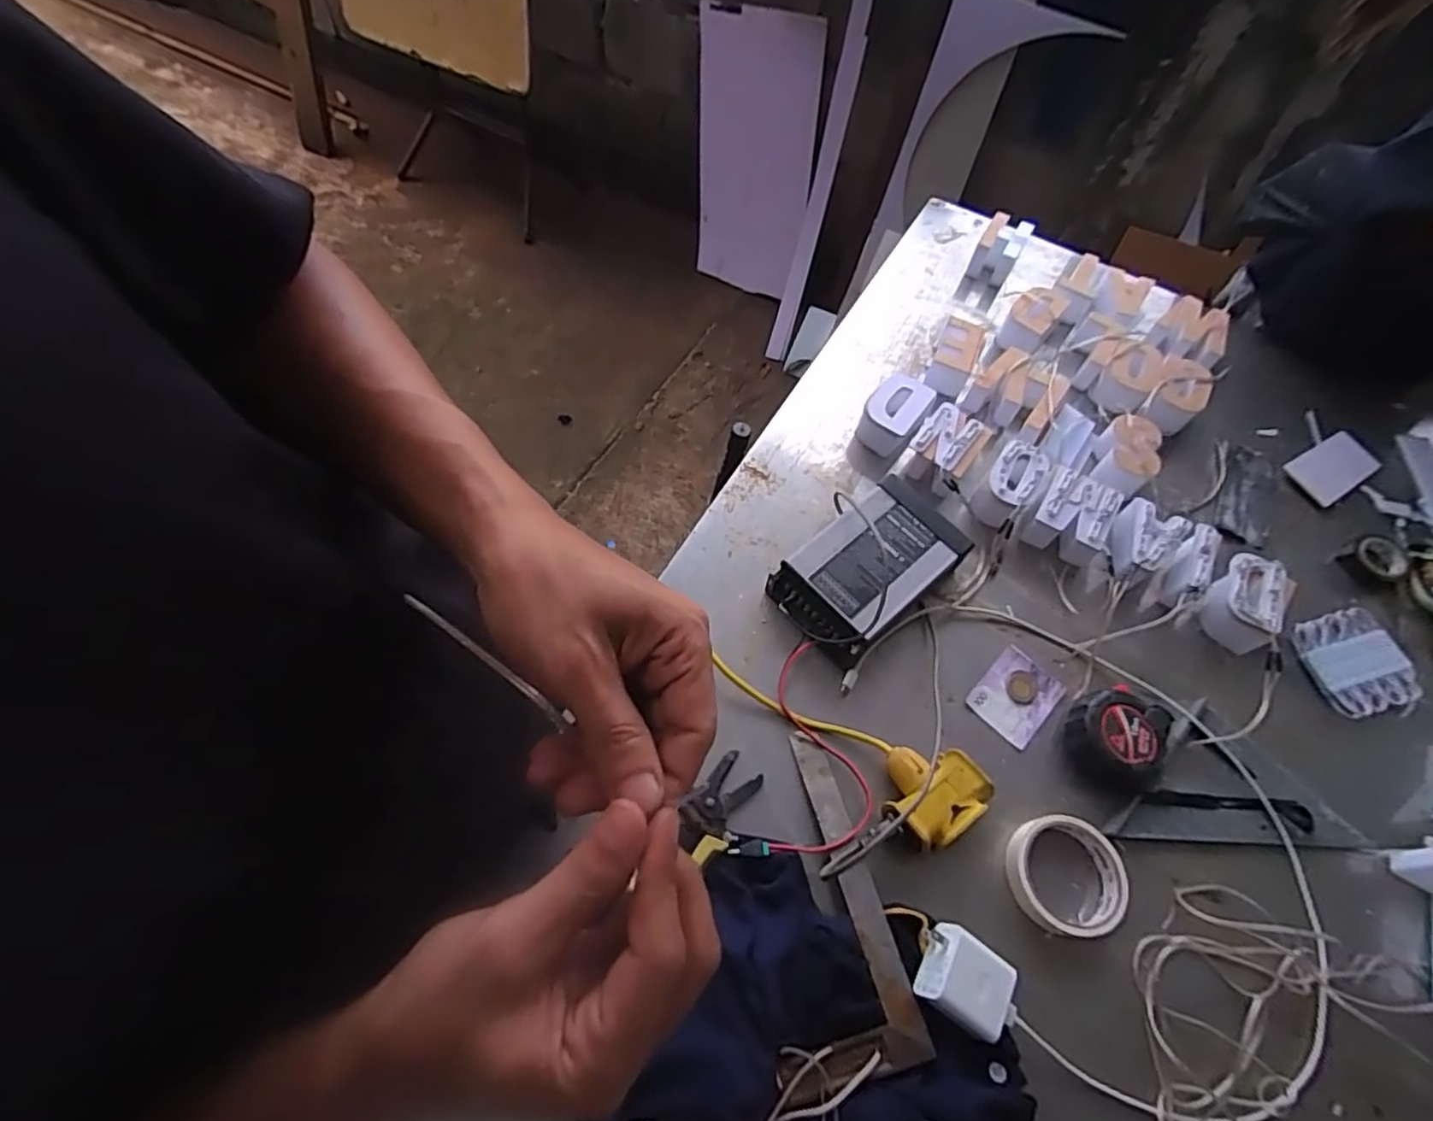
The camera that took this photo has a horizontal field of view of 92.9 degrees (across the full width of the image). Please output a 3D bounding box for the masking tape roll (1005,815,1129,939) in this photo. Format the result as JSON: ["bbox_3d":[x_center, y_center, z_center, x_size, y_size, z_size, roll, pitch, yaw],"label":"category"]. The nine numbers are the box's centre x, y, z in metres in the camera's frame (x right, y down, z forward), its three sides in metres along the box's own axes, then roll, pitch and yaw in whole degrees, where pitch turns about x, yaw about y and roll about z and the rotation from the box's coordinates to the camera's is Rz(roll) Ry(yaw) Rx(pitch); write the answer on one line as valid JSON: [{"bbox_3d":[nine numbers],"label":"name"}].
[{"bbox_3d":[0.290,0.259,0.562,0.097,0.017,0.090,1,63,-3],"label":"masking tape roll"}]

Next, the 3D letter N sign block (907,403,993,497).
[{"bbox_3d":[0.250,-0.122,0.748,0.065,0.041,0.095,34,66,14],"label":"3D letter N sign block"}]

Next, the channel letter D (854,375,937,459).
[{"bbox_3d":[0.200,-0.165,0.771,0.061,0.042,0.091,31,65,12],"label":"channel letter D"}]

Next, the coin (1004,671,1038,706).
[{"bbox_3d":[0.295,0.123,0.656,0.030,0.004,0.035,38,67,15],"label":"coin"}]

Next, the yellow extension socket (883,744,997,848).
[{"bbox_3d":[0.181,0.194,0.578,0.083,0.045,0.078,-30,68,-17],"label":"yellow extension socket"}]

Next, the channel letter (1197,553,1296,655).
[{"bbox_3d":[0.531,0.038,0.689,0.073,0.045,0.092,42,68,17],"label":"channel letter"}]

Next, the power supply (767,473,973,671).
[{"bbox_3d":[0.143,0.011,0.669,0.170,0.051,0.112,-36,70,-19],"label":"power supply"}]

